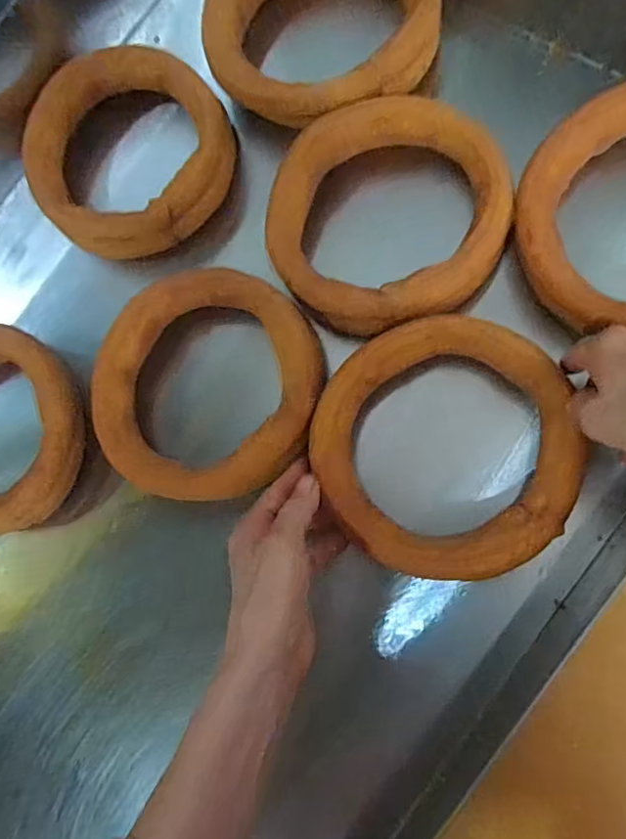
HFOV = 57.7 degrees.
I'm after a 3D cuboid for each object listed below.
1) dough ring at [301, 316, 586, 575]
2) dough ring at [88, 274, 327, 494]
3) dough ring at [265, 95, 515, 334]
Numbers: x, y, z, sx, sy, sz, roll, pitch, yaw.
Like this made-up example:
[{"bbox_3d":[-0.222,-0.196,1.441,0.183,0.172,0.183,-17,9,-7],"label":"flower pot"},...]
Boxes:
[{"bbox_3d":[0.089,0.016,0.390,0.172,0.038,0.173,-1,84,6],"label":"dough ring"},{"bbox_3d":[-0.083,-0.027,0.433,0.173,0.037,0.177,-2,81,10],"label":"dough ring"},{"bbox_3d":[0.053,-0.154,0.425,0.174,0.032,0.172,-2,81,10],"label":"dough ring"}]

